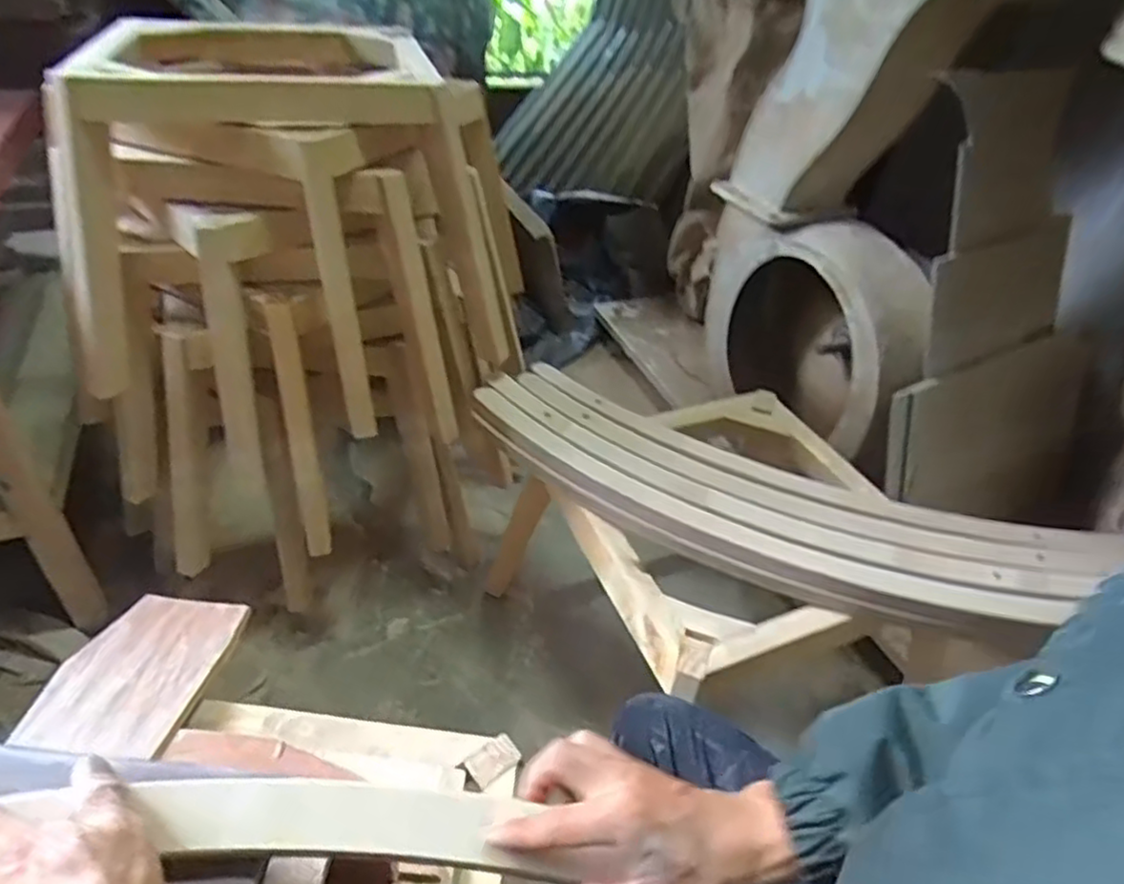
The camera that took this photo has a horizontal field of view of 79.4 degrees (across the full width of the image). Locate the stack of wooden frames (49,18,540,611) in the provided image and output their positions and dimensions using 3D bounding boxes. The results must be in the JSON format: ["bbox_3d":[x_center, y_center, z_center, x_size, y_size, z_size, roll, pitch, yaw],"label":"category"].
[{"bbox_3d":[-0.399,-0.213,1.172,0.591,0.782,0.629,0,40,-7],"label":"stack of wooden frames"}]

